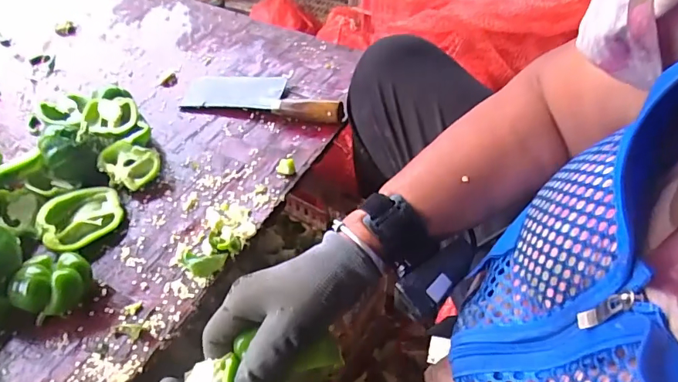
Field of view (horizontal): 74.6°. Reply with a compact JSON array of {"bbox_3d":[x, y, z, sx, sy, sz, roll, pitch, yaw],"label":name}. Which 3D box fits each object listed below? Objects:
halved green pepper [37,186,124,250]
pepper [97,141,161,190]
[{"bbox_3d":[-0.300,0.030,0.520,0.086,0.030,0.070,-36,58,-23],"label":"halved green pepper"},{"bbox_3d":[-0.263,-0.031,0.567,0.067,0.039,0.057,36,62,27],"label":"pepper"}]

